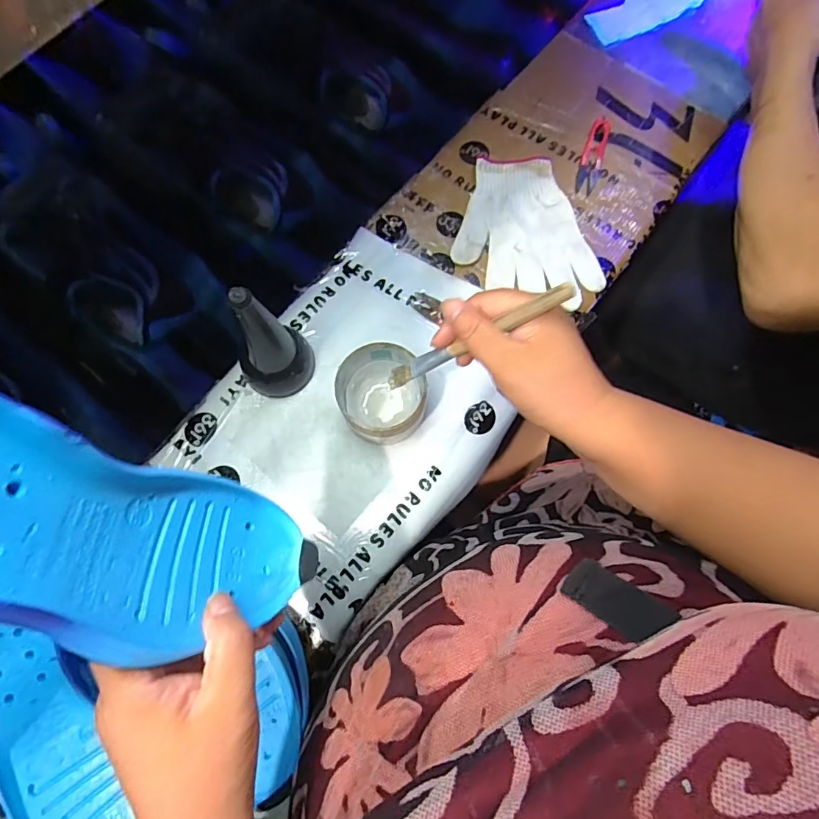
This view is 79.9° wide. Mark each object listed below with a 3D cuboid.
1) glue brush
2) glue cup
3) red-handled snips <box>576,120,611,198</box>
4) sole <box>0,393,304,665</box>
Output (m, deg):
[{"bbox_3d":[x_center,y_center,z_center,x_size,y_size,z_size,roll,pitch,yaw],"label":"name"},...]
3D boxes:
[{"bbox_3d":[0.040,-0.047,0.332,0.006,0.155,0.013,6,67,-44],"label":"glue brush"},{"bbox_3d":[-0.025,-0.012,0.457,0.077,0.056,0.081,0,74,0],"label":"glue cup"},{"bbox_3d":[0.213,-0.294,0.565,0.025,0.012,0.103,16,74,4],"label":"red-handled snips"},{"bbox_3d":[-0.132,0.057,0.206,0.043,0.235,0.081,-10,62,21],"label":"sole"}]

